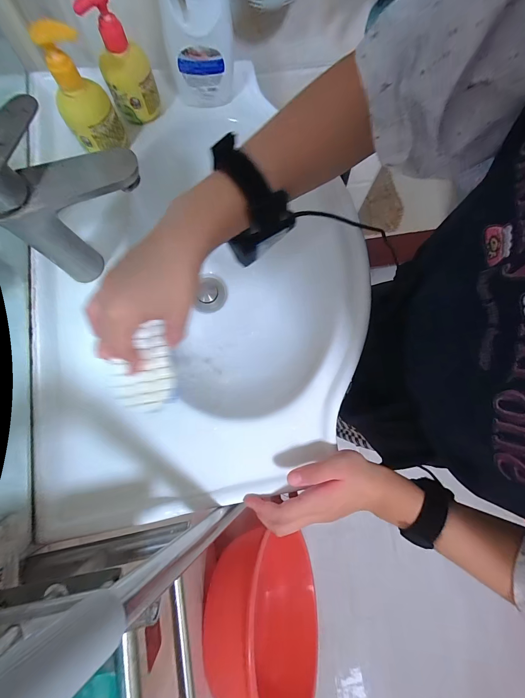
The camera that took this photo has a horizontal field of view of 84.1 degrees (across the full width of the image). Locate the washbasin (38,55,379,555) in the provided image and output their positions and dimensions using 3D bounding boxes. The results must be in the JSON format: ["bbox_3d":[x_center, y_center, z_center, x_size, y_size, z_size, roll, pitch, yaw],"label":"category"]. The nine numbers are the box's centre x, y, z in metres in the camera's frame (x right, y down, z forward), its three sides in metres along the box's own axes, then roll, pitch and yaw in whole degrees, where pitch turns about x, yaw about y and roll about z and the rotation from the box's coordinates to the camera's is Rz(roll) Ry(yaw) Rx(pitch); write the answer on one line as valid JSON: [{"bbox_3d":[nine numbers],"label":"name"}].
[{"bbox_3d":[-0.089,-0.082,0.418,0.343,0.149,0.550,-5,78,-2],"label":"washbasin"}]

